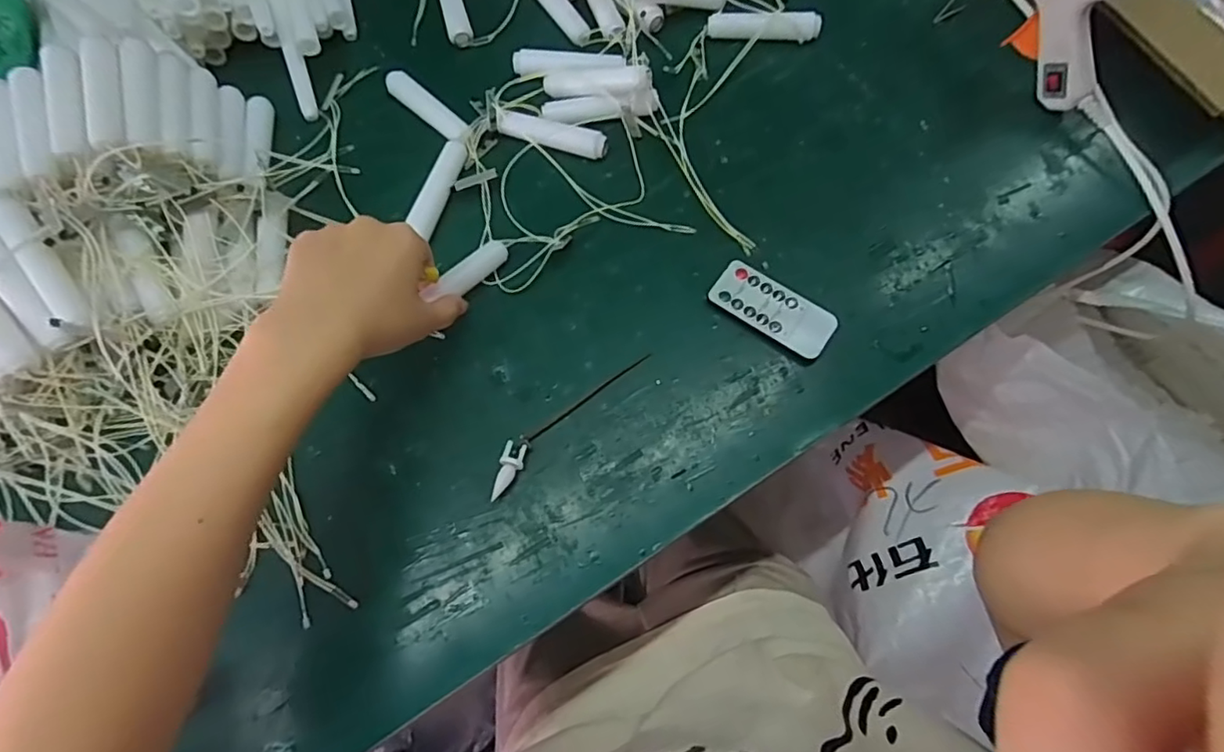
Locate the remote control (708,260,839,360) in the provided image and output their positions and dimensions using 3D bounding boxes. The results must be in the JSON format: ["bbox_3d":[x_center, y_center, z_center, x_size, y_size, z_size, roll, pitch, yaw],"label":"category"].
[{"bbox_3d":[0.109,-0.046,0.400,0.083,0.010,0.038,33,74,12],"label":"remote control"}]

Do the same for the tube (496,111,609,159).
[{"bbox_3d":[-0.046,-0.181,0.445,0.084,0.014,0.022,15,71,7],"label":"tube"}]

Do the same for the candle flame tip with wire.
[{"bbox_3d":[-0.031,0.025,0.381,0.020,0.011,0.134,43,77,15],"label":"candle flame tip with wire"}]

